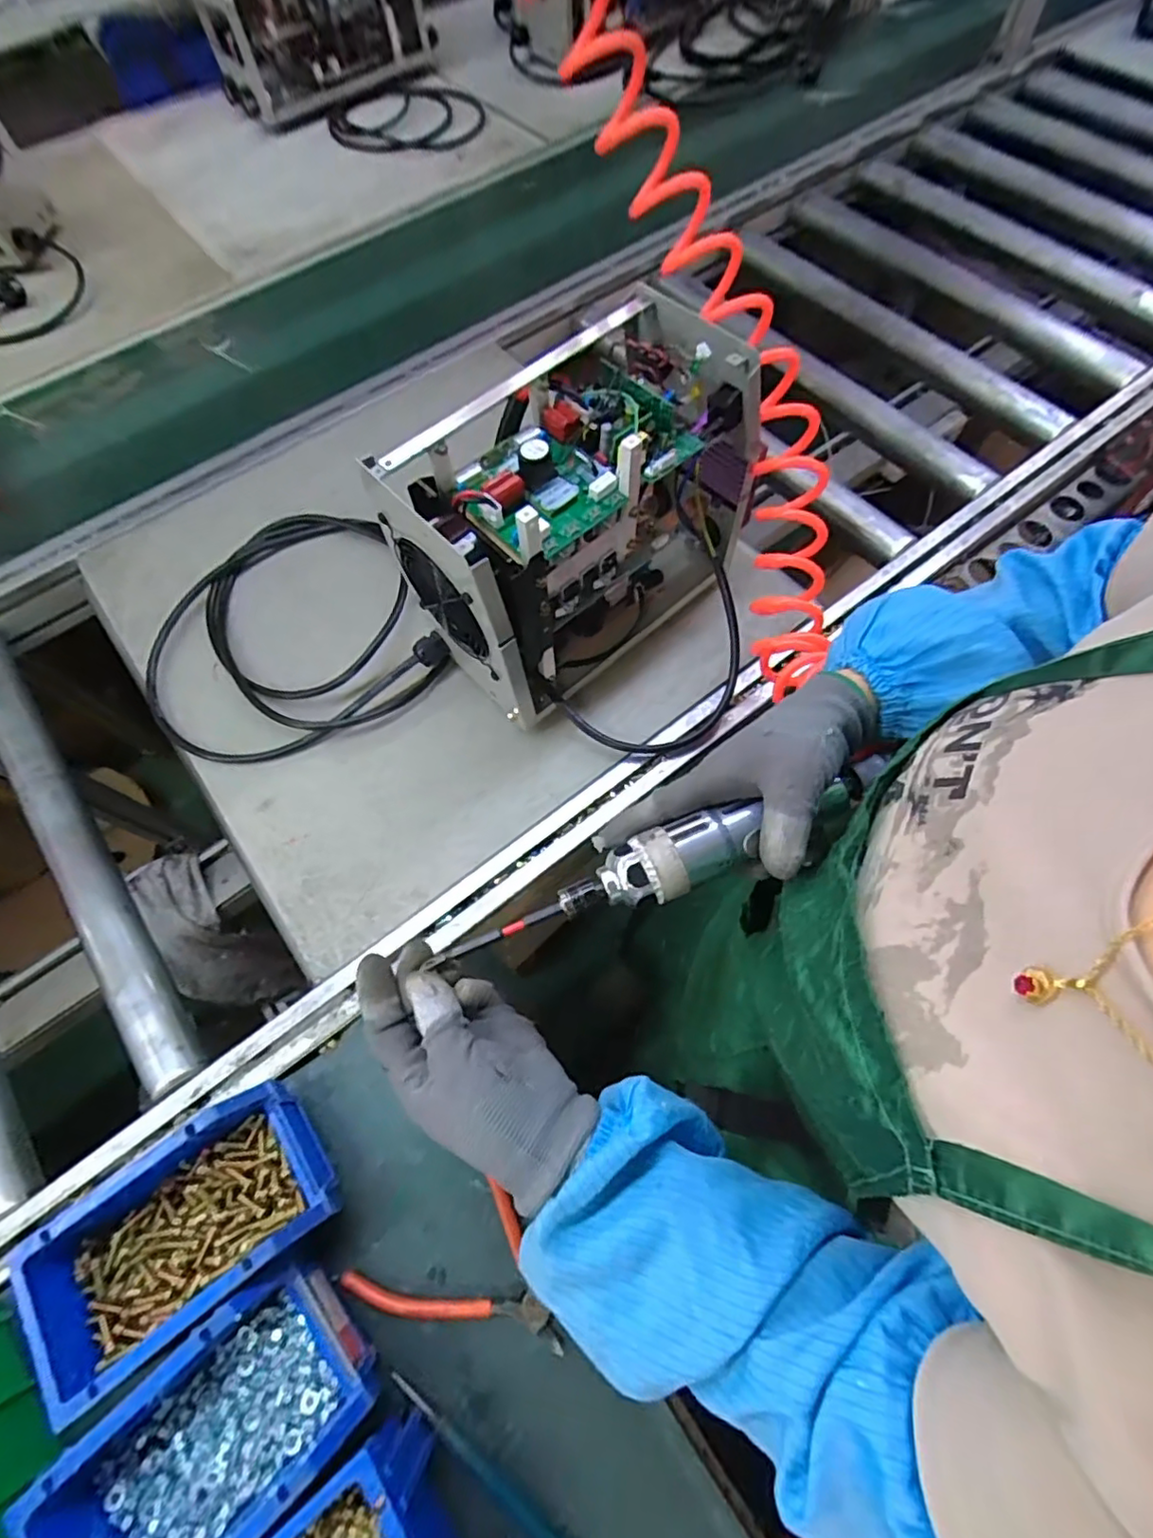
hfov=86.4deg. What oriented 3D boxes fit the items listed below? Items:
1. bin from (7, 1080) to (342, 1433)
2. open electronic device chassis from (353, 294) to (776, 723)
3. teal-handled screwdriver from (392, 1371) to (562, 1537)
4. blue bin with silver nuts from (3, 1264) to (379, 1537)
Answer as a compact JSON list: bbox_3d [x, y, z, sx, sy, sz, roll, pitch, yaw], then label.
[{"bbox_3d":[-0.256,0.304,0.408,0.163,0.077,0.101,-35,70,-12],"label":"bin"},{"bbox_3d":[0.008,-0.222,0.552,0.313,0.234,0.163,-34,68,-12],"label":"open electronic device chassis"},{"bbox_3d":[-0.043,0.439,0.370,0.179,0.007,0.012,32,71,16],"label":"teal-handled screwdriver"},{"bbox_3d":[-0.214,0.399,0.361,0.170,0.070,0.104,-39,69,-13],"label":"blue bin with silver nuts"}]

